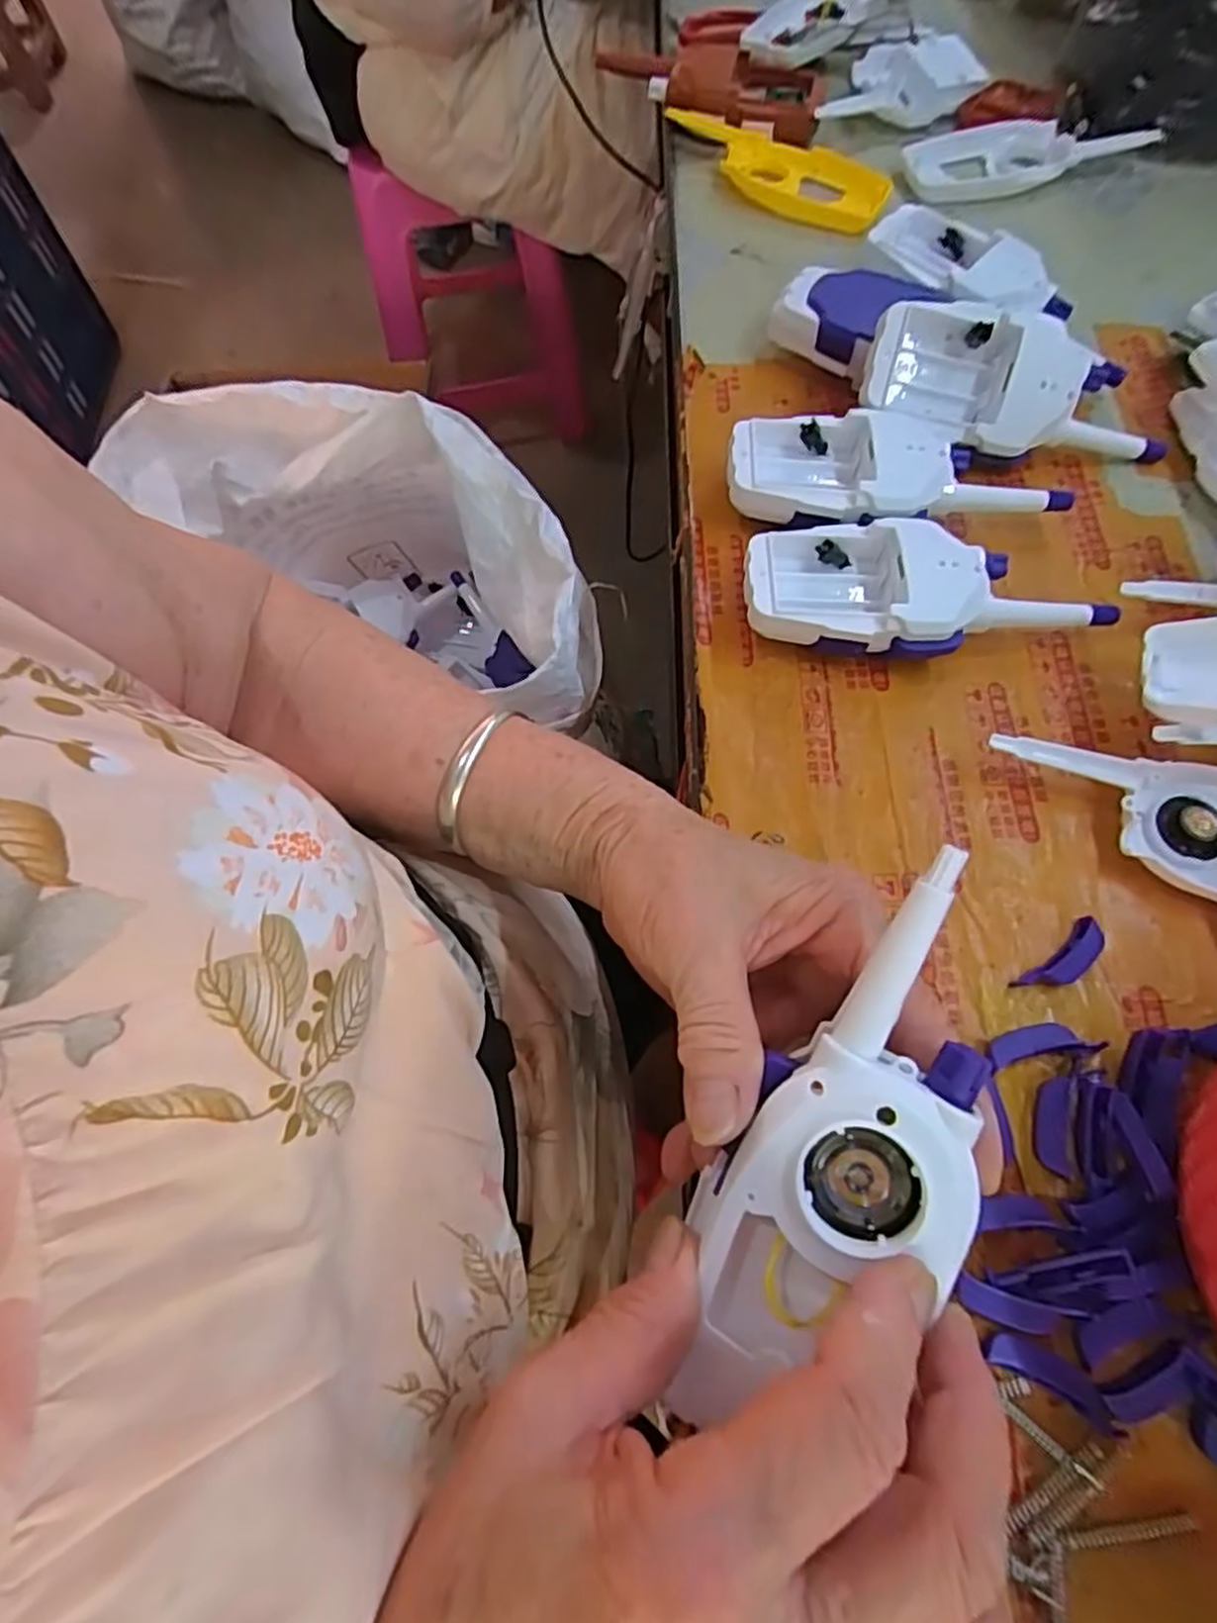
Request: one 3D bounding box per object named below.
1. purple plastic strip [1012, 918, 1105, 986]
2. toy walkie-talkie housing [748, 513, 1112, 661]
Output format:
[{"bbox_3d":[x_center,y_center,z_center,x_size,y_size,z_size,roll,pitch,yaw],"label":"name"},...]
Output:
[{"bbox_3d":[0.178,0.059,0.289,0.041,0.010,0.013,-36,70,-13],"label":"purple plastic strip"},{"bbox_3d":[0.149,-0.101,0.350,0.168,0.037,0.063,6,64,5],"label":"toy walkie-talkie housing"}]

